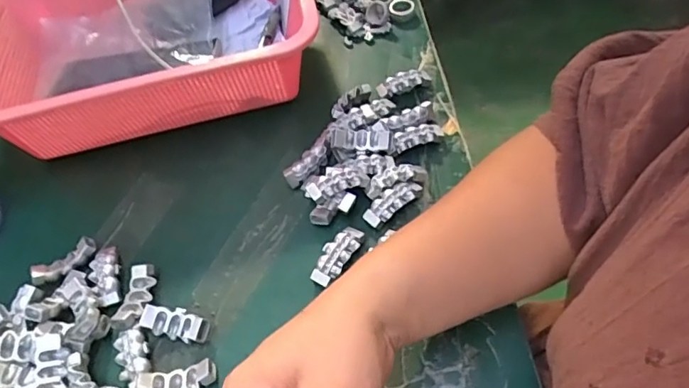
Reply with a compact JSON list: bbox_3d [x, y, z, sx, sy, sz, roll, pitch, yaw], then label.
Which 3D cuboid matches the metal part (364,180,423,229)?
[{"bbox_3d":[0.036,0.005,0.383,0.048,0.006,0.018,-36,55,-19],"label":"metal part"}]

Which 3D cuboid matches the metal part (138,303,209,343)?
[{"bbox_3d":[-0.112,0.086,0.349,0.046,0.012,0.018,8,54,15],"label":"metal part"}]

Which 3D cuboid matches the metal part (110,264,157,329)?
[{"bbox_3d":[-0.145,0.071,0.362,0.019,0.008,0.046,1,52,10],"label":"metal part"}]

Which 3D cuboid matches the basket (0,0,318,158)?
[{"bbox_3d":[-0.182,-0.152,0.483,0.303,0.080,0.228,-12,51,-1],"label":"basket"}]

